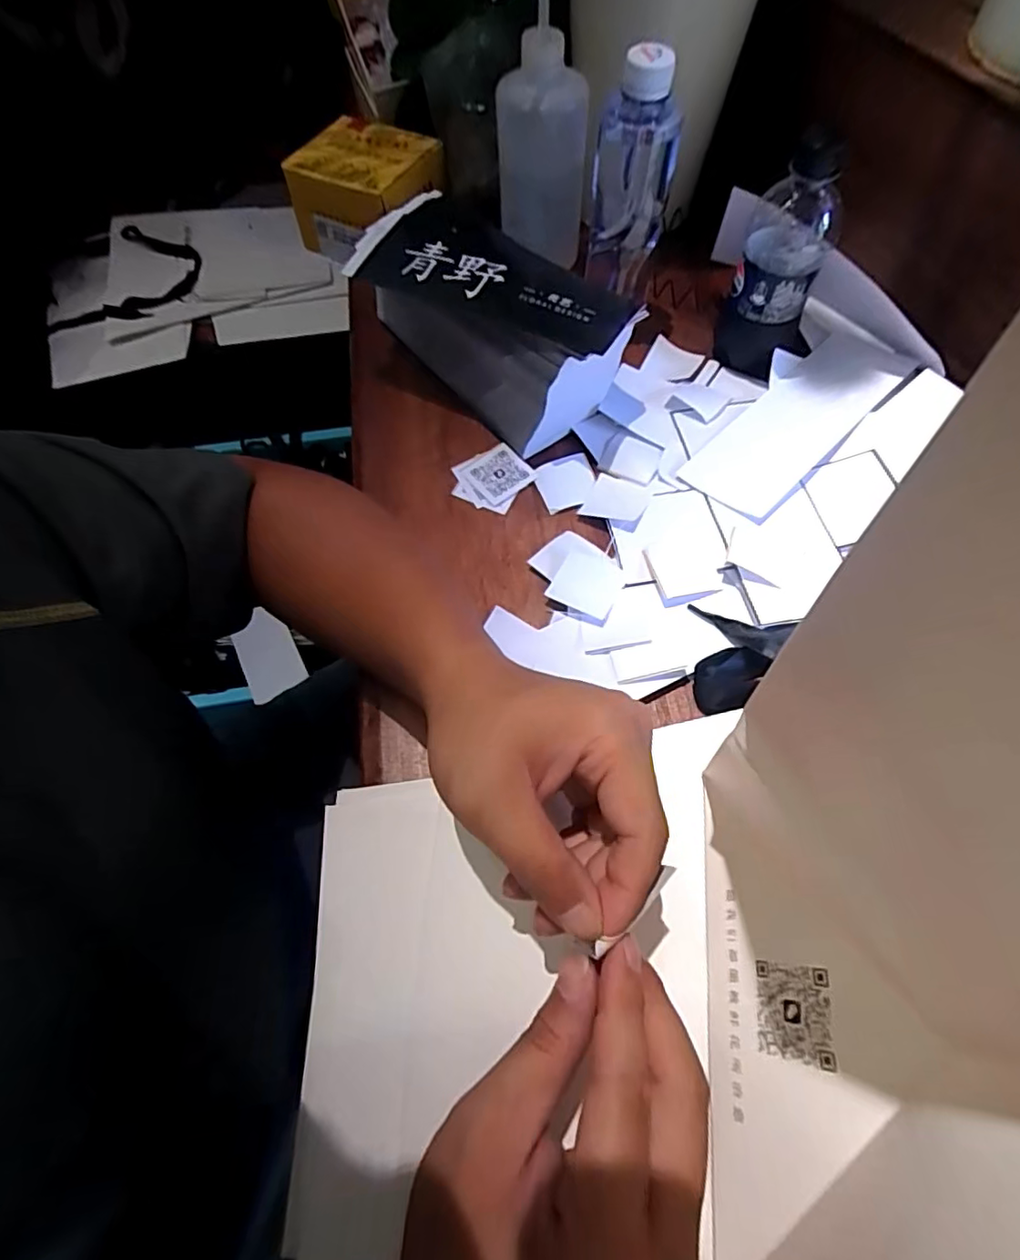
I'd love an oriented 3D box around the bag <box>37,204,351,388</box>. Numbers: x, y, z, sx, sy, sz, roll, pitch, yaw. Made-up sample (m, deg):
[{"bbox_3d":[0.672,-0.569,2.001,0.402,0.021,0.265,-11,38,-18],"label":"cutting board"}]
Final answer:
[{"bbox_3d":[-0.483,-0.534,0.896,0.441,0.047,0.315,-14,65,-5],"label":"bag"}]

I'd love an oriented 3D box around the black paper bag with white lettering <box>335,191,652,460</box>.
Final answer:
[{"bbox_3d":[-0.019,-0.238,0.452,0.108,0.098,0.233,-41,70,-16],"label":"black paper bag with white lettering"}]

